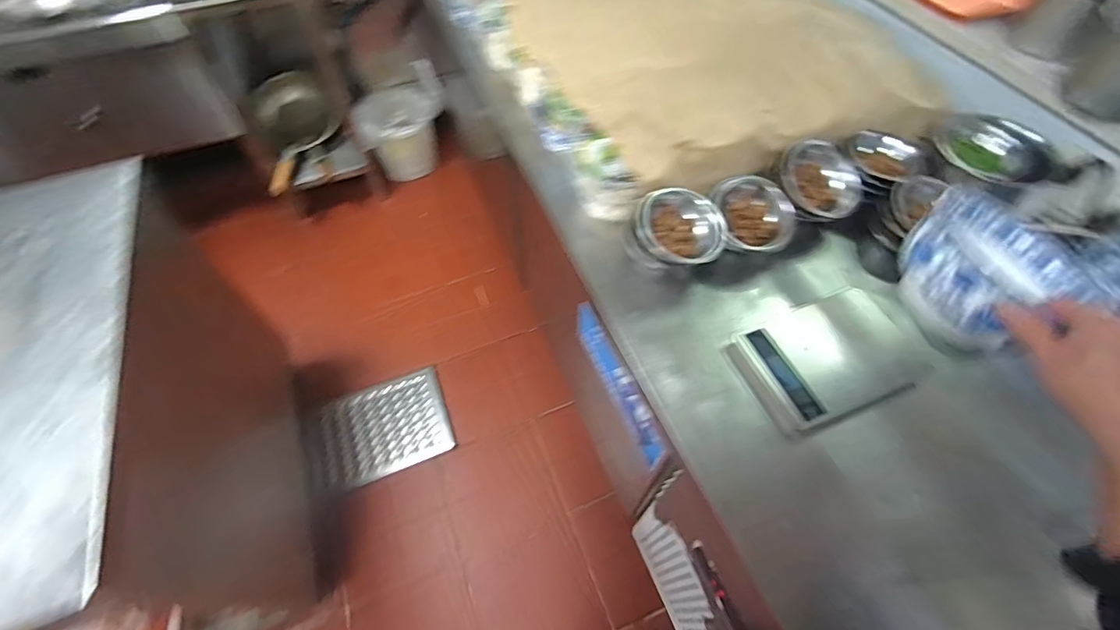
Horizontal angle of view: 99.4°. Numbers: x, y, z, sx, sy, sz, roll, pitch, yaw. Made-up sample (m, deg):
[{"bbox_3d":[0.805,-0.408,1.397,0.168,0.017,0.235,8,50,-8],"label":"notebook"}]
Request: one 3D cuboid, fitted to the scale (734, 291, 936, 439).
[{"bbox_3d":[0.394,0.054,0.678,0.240,0.023,0.162,-20,59,-12],"label":"scale"}]

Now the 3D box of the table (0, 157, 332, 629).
[{"bbox_3d":[-1.345,0.414,0.929,1.407,0.792,0.880,-19,59,-12],"label":"table"}]

